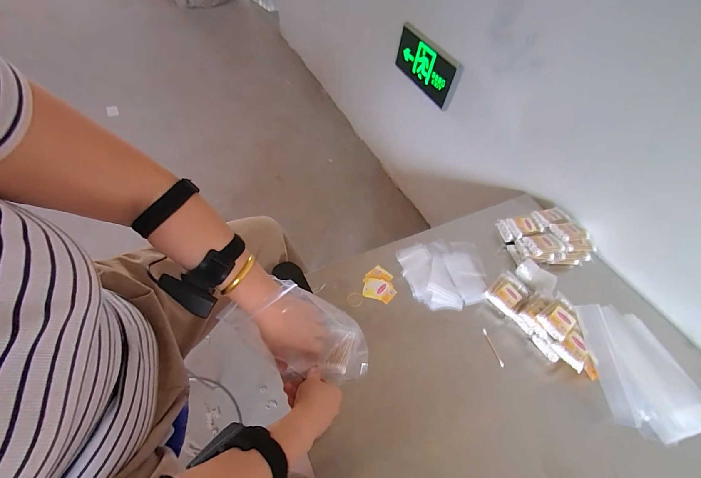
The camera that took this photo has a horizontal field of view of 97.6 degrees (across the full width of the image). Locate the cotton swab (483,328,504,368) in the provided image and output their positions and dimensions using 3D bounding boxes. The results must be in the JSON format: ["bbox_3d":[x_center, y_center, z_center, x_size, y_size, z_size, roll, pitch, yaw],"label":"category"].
[{"bbox_3d":[0.274,0.209,0.592,0.010,0.006,0.074,-9,55,-12],"label":"cotton swab"}]

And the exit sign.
[{"bbox_3d":[0.267,-0.604,1.086,0.029,0.172,0.309,-21,58,-22],"label":"exit sign"}]

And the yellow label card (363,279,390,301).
[{"bbox_3d":[0.054,0.104,0.644,0.052,0.005,0.045,11,53,3],"label":"yellow label card"}]

